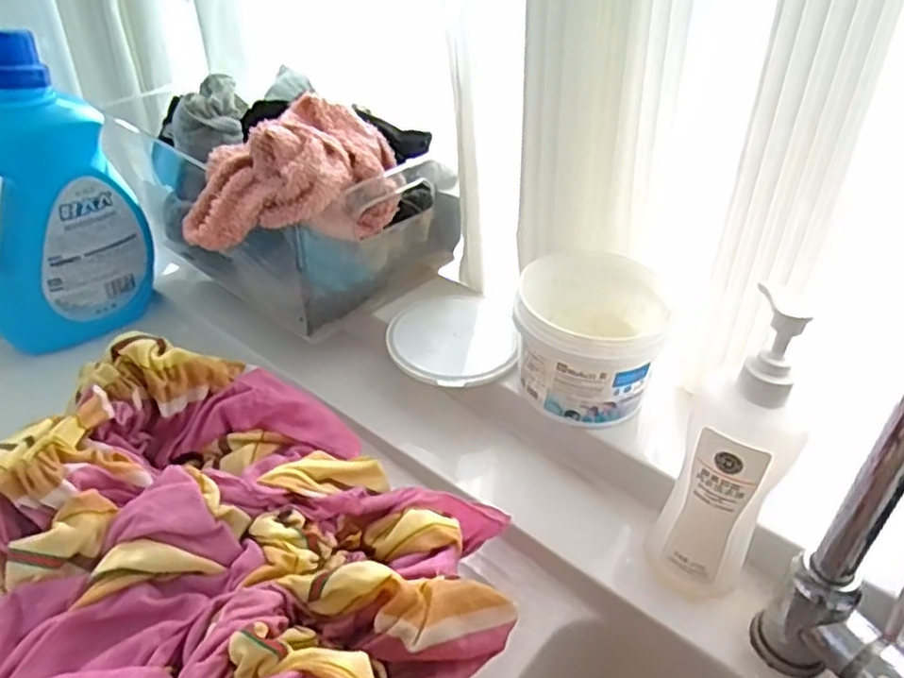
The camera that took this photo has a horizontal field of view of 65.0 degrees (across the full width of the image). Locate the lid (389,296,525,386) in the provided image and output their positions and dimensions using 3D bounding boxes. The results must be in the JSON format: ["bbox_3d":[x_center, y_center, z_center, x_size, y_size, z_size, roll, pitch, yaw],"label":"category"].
[{"bbox_3d":[0.003,-0.003,0.659,0.117,0.019,0.138,6,41,6],"label":"lid"}]

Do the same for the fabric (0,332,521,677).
[{"bbox_3d":[-0.116,0.179,0.413,0.366,0.194,0.319,14,42,15],"label":"fabric"}]

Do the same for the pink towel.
[{"bbox_3d":[-0.131,-0.139,0.597,0.159,0.098,0.157,0,40,0],"label":"pink towel"}]

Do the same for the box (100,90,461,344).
[{"bbox_3d":[-0.168,-0.150,0.725,0.301,0.145,0.213,31,49,31],"label":"box"}]

